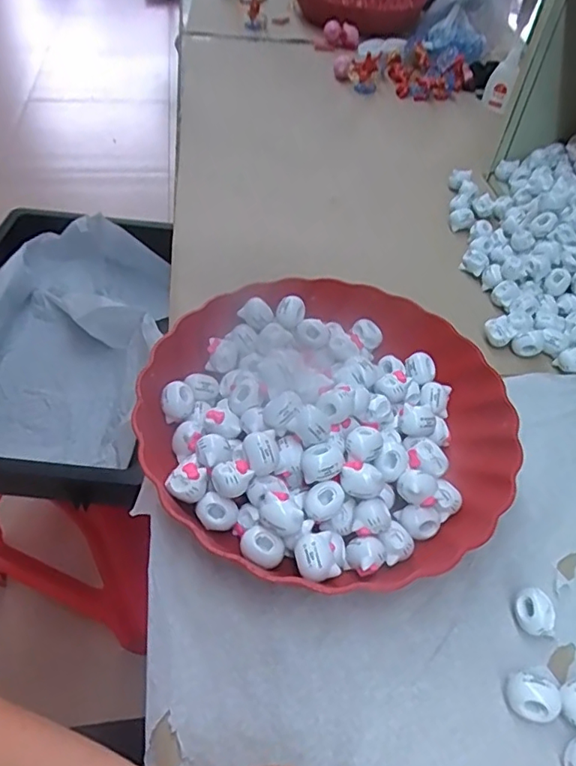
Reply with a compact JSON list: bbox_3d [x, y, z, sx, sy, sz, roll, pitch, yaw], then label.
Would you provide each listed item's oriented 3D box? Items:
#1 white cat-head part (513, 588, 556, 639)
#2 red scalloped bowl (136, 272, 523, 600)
[{"bbox_3d":[0.141,0.133,0.315,0.020,0.019,0.025,-14,53,-17],"label":"white cat-head part"},{"bbox_3d":[0.026,0.022,0.370,0.237,0.055,0.233,3,50,-4],"label":"red scalloped bowl"}]

